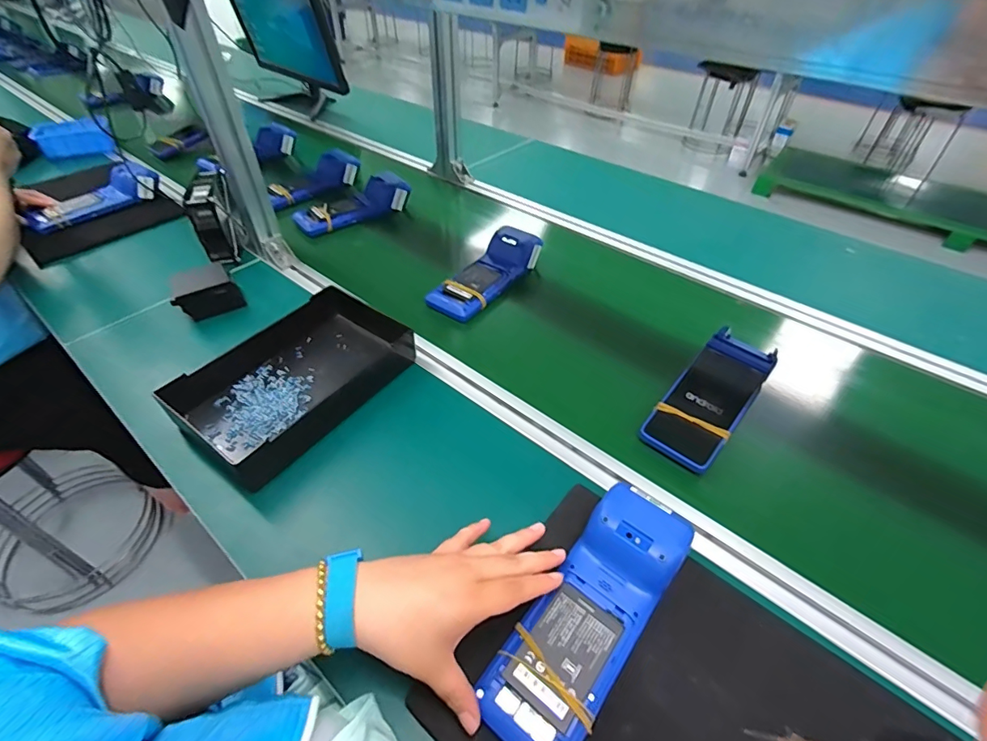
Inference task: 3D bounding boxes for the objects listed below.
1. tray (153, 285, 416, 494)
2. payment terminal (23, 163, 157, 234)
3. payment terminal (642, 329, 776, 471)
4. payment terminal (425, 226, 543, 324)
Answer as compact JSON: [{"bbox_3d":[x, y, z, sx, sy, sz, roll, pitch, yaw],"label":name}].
[{"bbox_3d":[-0.231,0.000,0.588,0.160,0.048,0.279,28,52,24],"label":"tray"},{"bbox_3d":[-0.743,-0.320,0.878,0.070,0.055,0.223,25,50,22],"label":"payment terminal"},{"bbox_3d":[0.273,0.022,0.575,0.081,0.037,0.232,34,54,28],"label":"payment terminal"},{"bbox_3d":[-0.008,-0.158,0.756,0.079,0.046,0.227,28,52,25],"label":"payment terminal"}]

